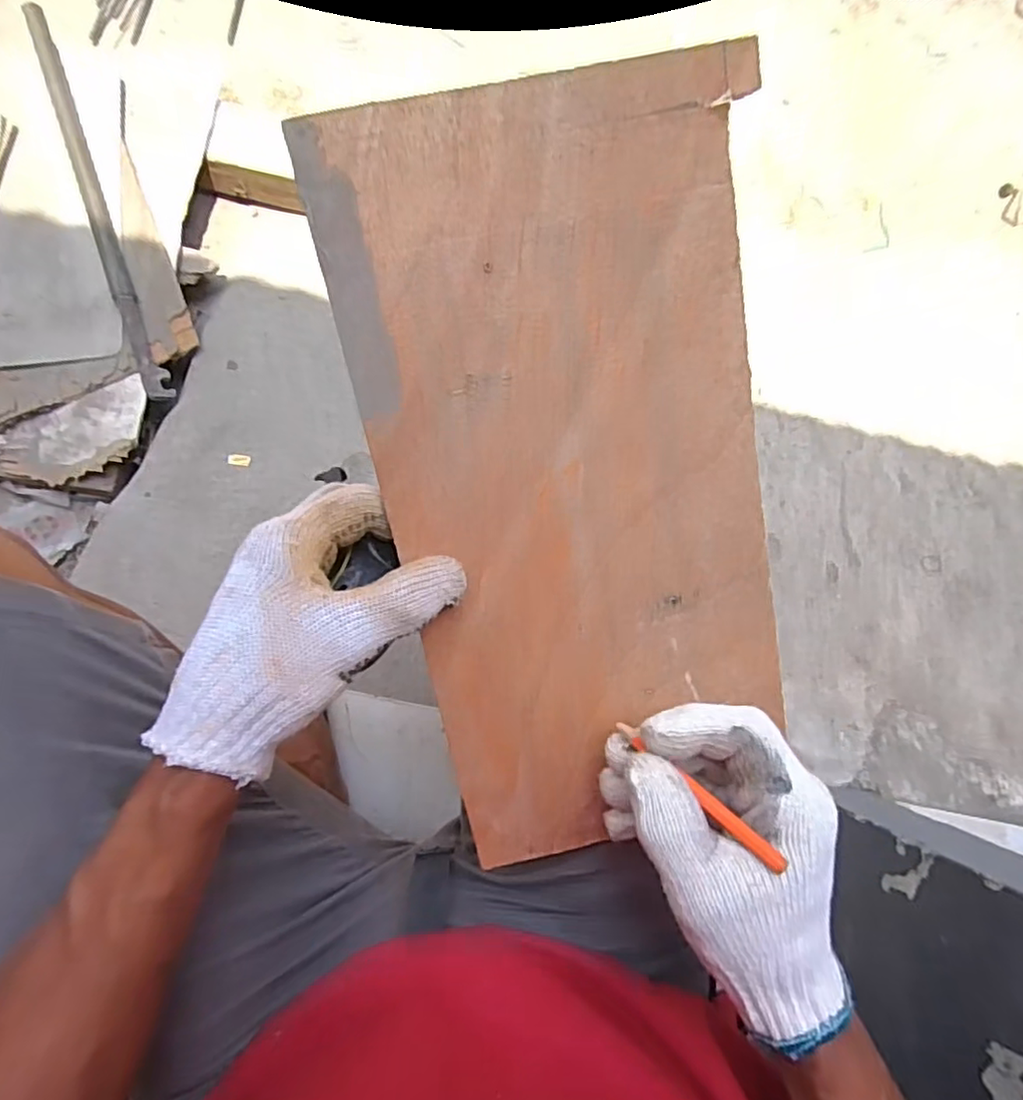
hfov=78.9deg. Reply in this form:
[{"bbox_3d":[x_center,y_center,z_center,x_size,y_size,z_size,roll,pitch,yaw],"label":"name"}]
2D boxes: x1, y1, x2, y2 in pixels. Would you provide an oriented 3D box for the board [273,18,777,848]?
[{"bbox_3d":[0.035,-0.021,0.309,0.182,0.005,0.361,-13,106,-3],"label":"board"}]

